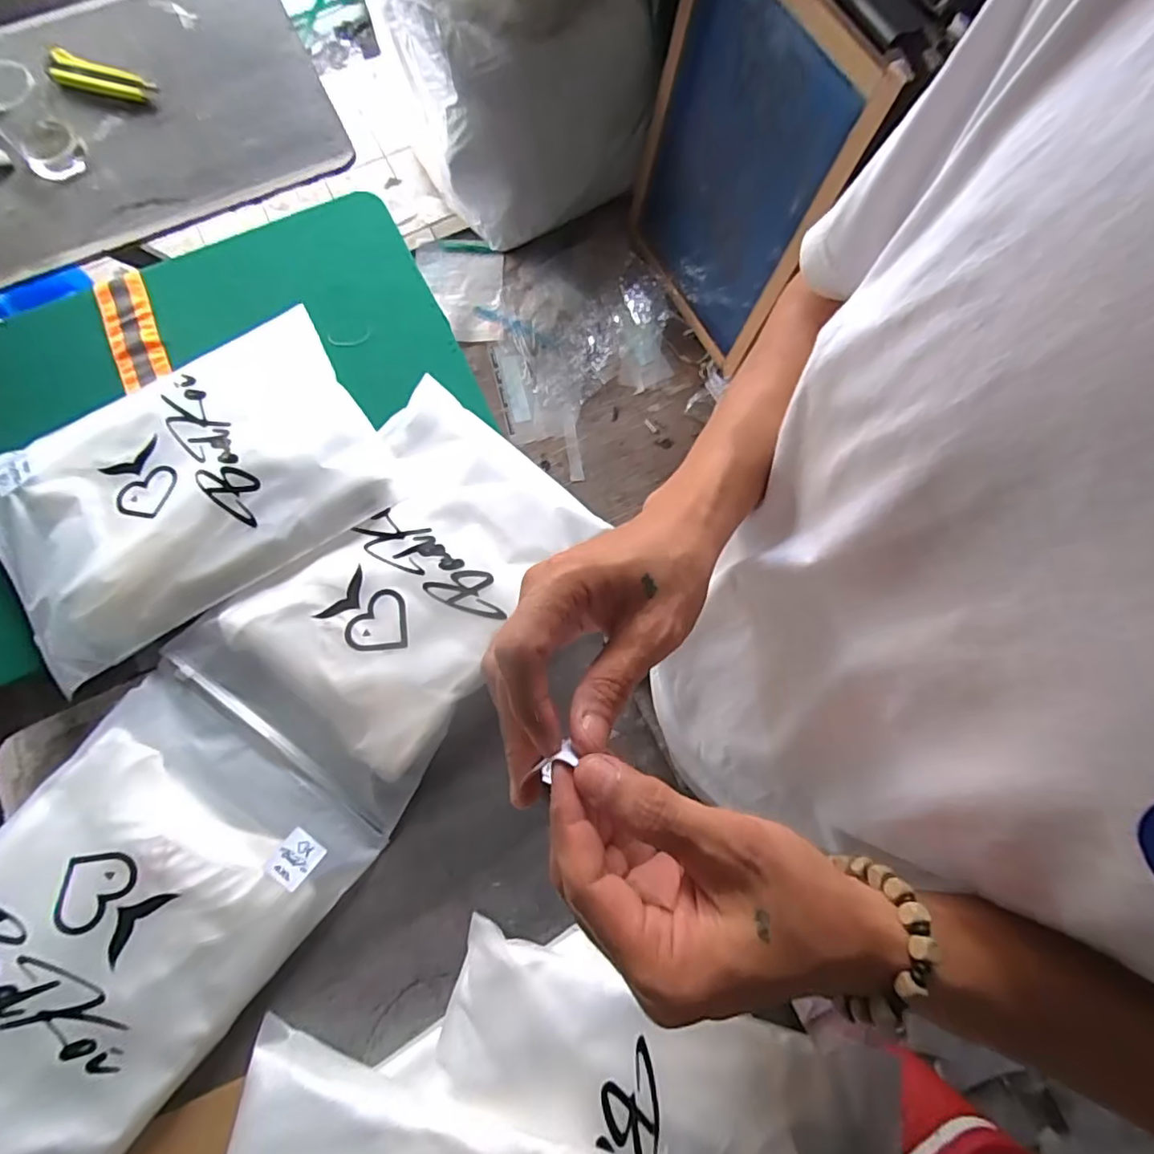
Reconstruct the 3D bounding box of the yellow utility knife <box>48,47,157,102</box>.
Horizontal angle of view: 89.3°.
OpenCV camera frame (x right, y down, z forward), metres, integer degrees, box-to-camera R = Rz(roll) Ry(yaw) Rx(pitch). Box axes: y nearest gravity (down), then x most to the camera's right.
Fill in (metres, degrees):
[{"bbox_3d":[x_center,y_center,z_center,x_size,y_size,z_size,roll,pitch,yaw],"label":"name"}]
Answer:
[{"bbox_3d":[-0.604,-0.631,0.737,0.135,0.012,0.044,17,76,4],"label":"yellow utility knife"}]

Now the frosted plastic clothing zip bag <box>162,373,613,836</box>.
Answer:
[{"bbox_3d":[-0.168,0.006,0.553,0.242,0.035,0.355,35,78,8],"label":"frosted plastic clothing zip bag"}]

